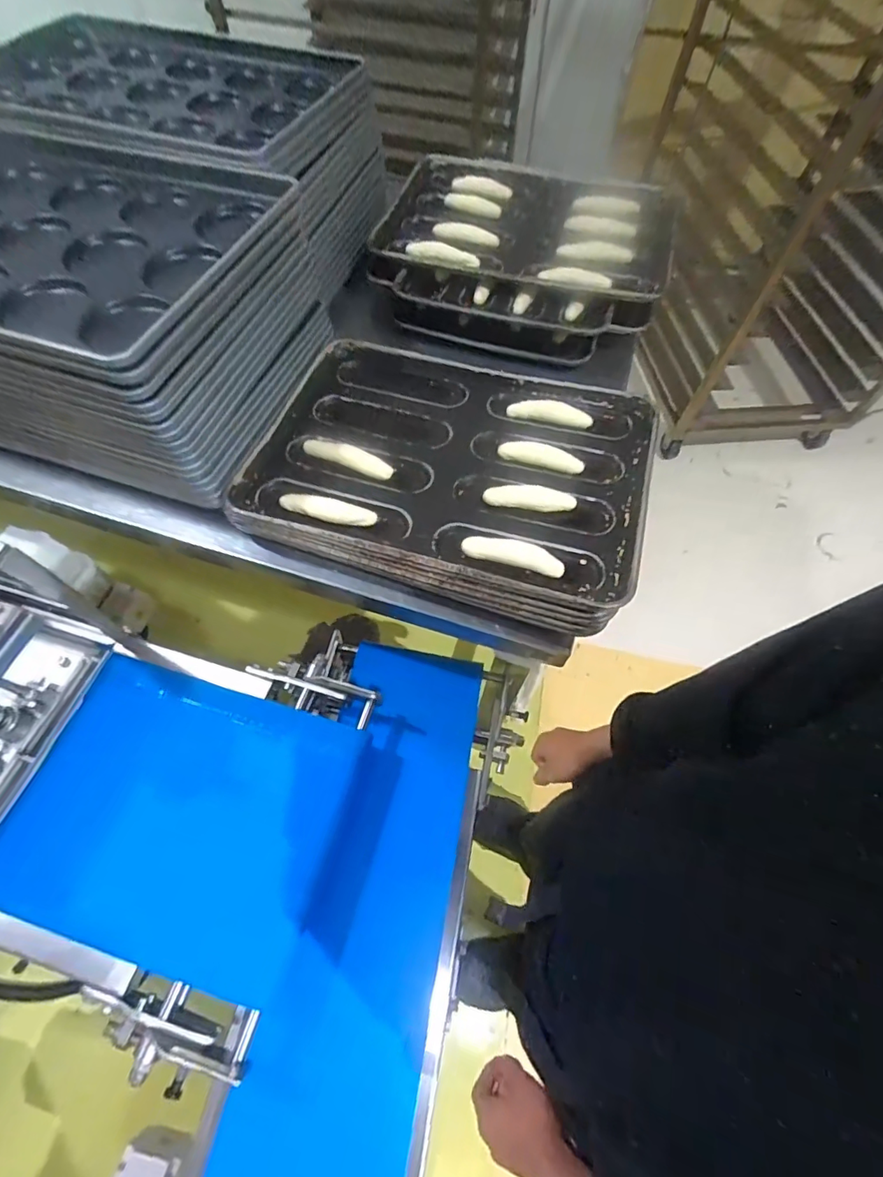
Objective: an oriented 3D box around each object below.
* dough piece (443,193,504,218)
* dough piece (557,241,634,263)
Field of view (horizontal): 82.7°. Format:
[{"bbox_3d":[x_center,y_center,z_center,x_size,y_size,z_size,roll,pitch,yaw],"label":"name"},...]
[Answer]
[{"bbox_3d":[0.067,-0.800,1.044,0.120,0.023,0.026,12,60,-4],"label":"dough piece"},{"bbox_3d":[0.286,-0.623,0.932,0.137,0.031,0.022,5,61,1],"label":"dough piece"}]

